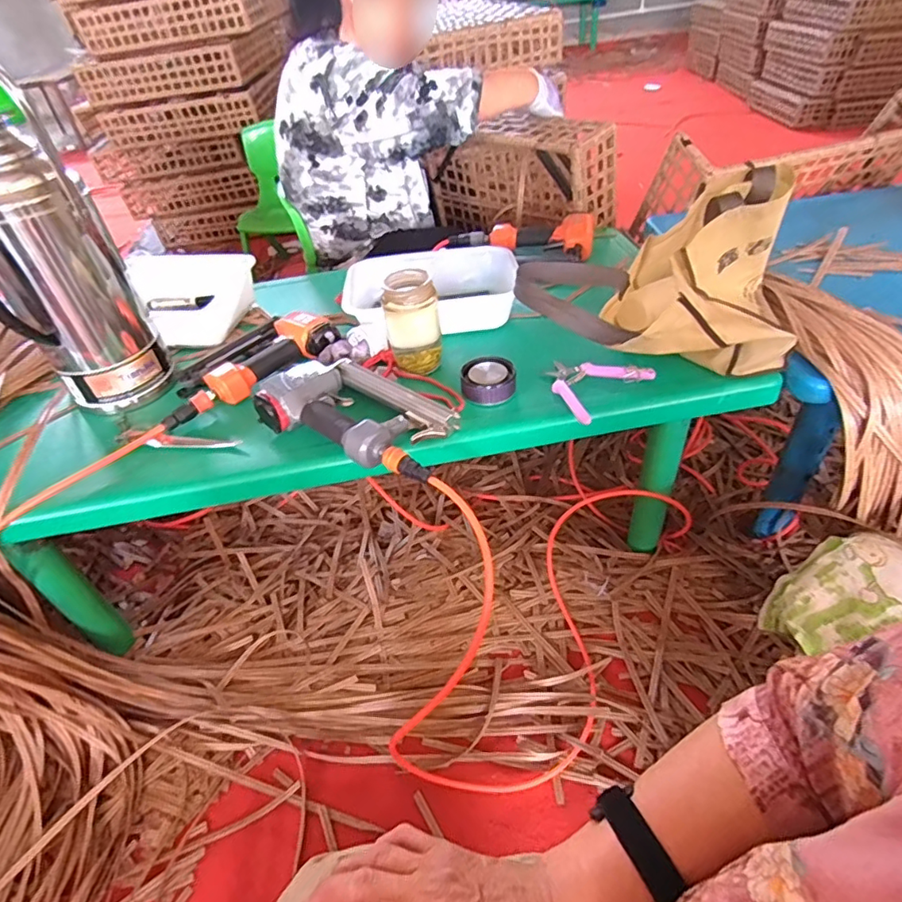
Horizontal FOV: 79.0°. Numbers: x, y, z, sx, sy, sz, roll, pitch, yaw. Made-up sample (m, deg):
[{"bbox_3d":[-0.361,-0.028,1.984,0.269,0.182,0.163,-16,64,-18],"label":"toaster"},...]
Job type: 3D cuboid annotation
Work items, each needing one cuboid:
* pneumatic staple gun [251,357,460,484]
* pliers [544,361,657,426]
[{"bbox_3d":[-0.110,-0.056,0.687,0.247,0.049,0.146,18,47,25],"label":"pneumatic staple gun"},{"bbox_3d":[0.178,-0.092,0.727,0.138,0.024,0.119,-32,48,-26],"label":"pliers"}]

